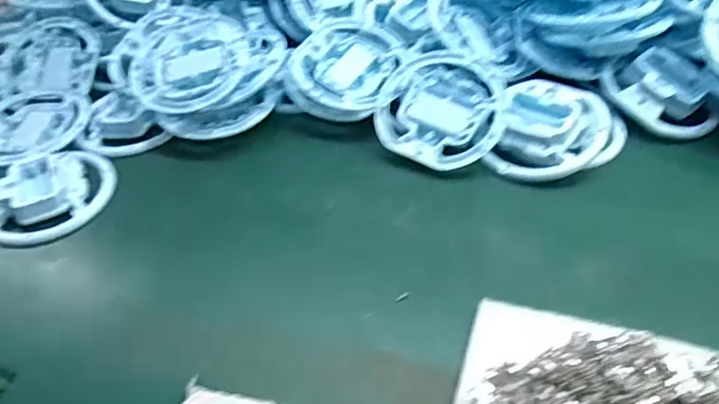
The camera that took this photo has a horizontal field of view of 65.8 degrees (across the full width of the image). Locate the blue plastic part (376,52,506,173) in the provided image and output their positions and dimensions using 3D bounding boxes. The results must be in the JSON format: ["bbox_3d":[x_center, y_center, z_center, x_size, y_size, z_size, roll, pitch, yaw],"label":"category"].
[{"bbox_3d":[0.066,-0.077,0.457,0.100,0.011,0.103,-4,68,10],"label":"blue plastic part"}]

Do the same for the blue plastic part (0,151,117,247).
[{"bbox_3d":[-0.246,-0.006,0.439,0.098,0.021,0.081,-27,49,-19],"label":"blue plastic part"}]

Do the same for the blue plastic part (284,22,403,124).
[{"bbox_3d":[-0.012,-0.124,0.496,0.088,0.019,0.110,18,50,23],"label":"blue plastic part"}]

